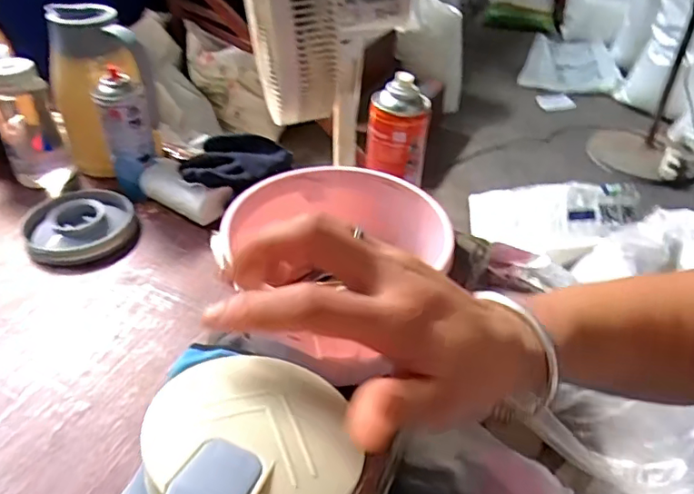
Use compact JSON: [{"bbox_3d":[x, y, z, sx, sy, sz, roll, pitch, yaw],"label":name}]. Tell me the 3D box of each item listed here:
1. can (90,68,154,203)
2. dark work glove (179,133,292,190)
[{"bbox_3d":[-0.305,-0.152,0.785,0.064,0.175,0.050,-26,47,-30],"label":"can"},{"bbox_3d":[-0.158,-0.125,0.804,0.170,0.043,0.093,-24,46,-28],"label":"dark work glove"}]

